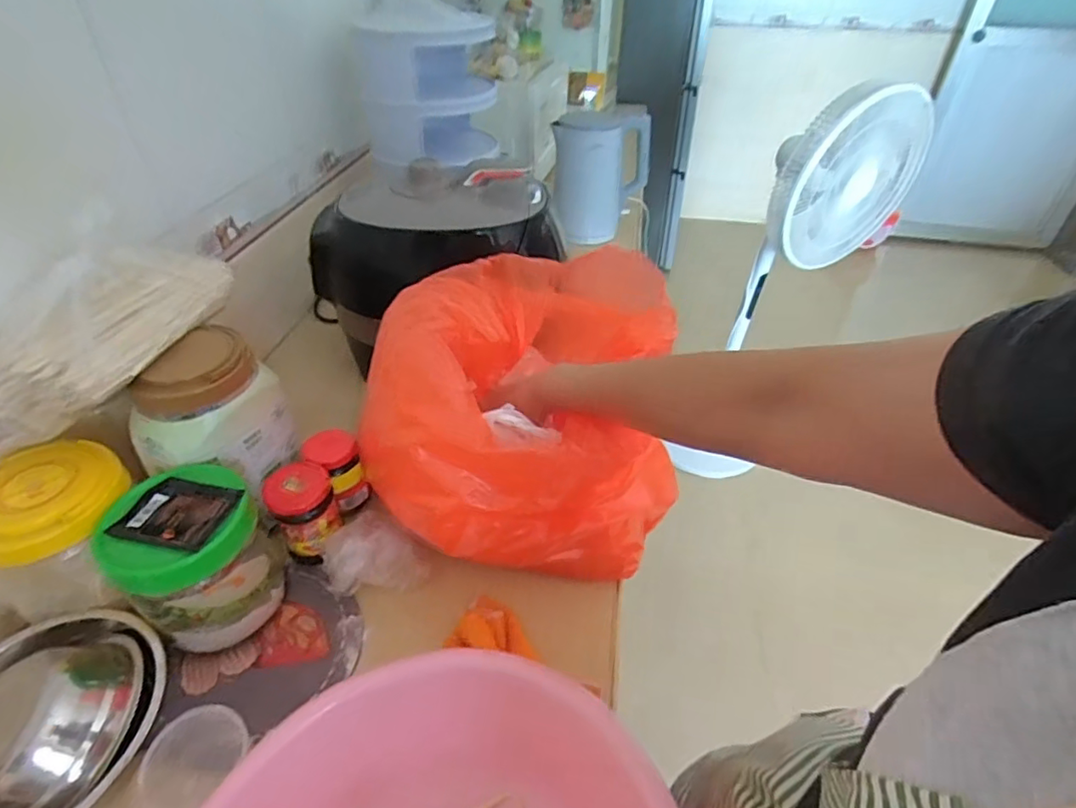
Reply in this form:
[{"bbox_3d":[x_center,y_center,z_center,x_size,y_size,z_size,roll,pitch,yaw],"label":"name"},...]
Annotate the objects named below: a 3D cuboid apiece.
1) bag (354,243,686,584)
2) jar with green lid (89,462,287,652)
[{"bbox_3d":[0.012,-0.007,0.583,0.246,0.257,0.327,8,40,9],"label":"bag"},{"bbox_3d":[-0.309,0.143,0.533,0.120,0.132,0.119,0,40,0],"label":"jar with green lid"}]

